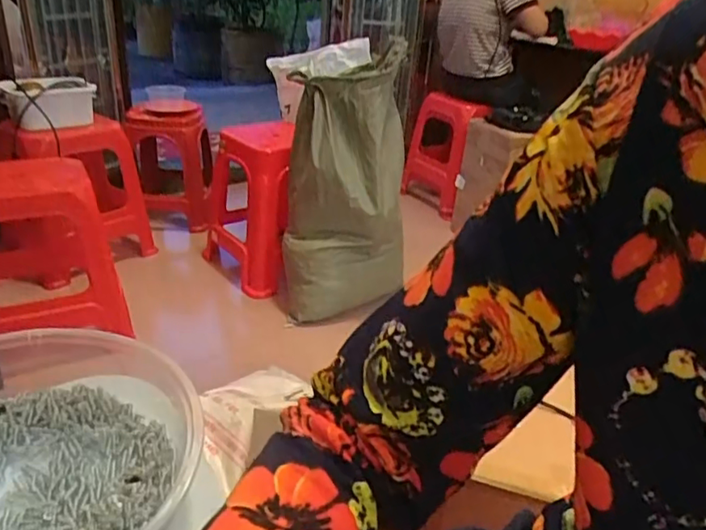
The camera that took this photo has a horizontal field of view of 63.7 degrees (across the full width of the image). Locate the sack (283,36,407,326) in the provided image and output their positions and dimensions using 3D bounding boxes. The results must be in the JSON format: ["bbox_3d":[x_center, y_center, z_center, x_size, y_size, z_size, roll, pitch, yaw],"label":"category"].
[{"bbox_3d":[-0.023,-0.191,1.619,0.326,0.703,0.297,5,27,4],"label":"sack"}]

